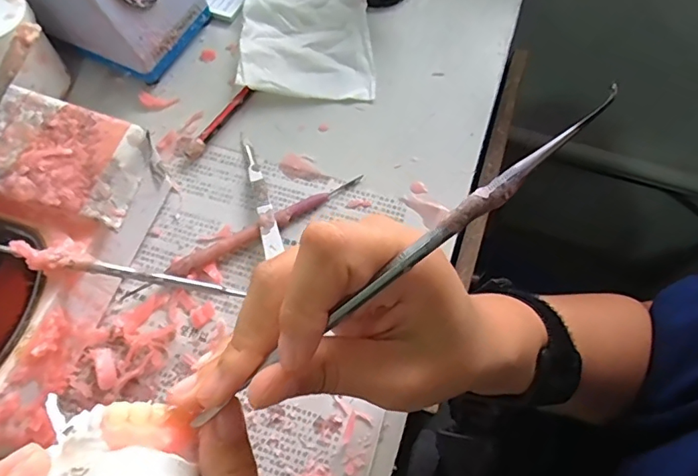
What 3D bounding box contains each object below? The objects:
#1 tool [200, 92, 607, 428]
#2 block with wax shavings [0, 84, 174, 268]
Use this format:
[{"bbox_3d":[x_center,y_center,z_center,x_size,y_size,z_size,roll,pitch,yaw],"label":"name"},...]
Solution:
[{"bbox_3d":[0.014,0.011,0.160,0.168,0.005,0.007,-39,69,8],"label":"tool"},{"bbox_3d":[-0.178,-0.038,0.316,0.123,0.070,0.073,18,66,8],"label":"block with wax shavings"}]

